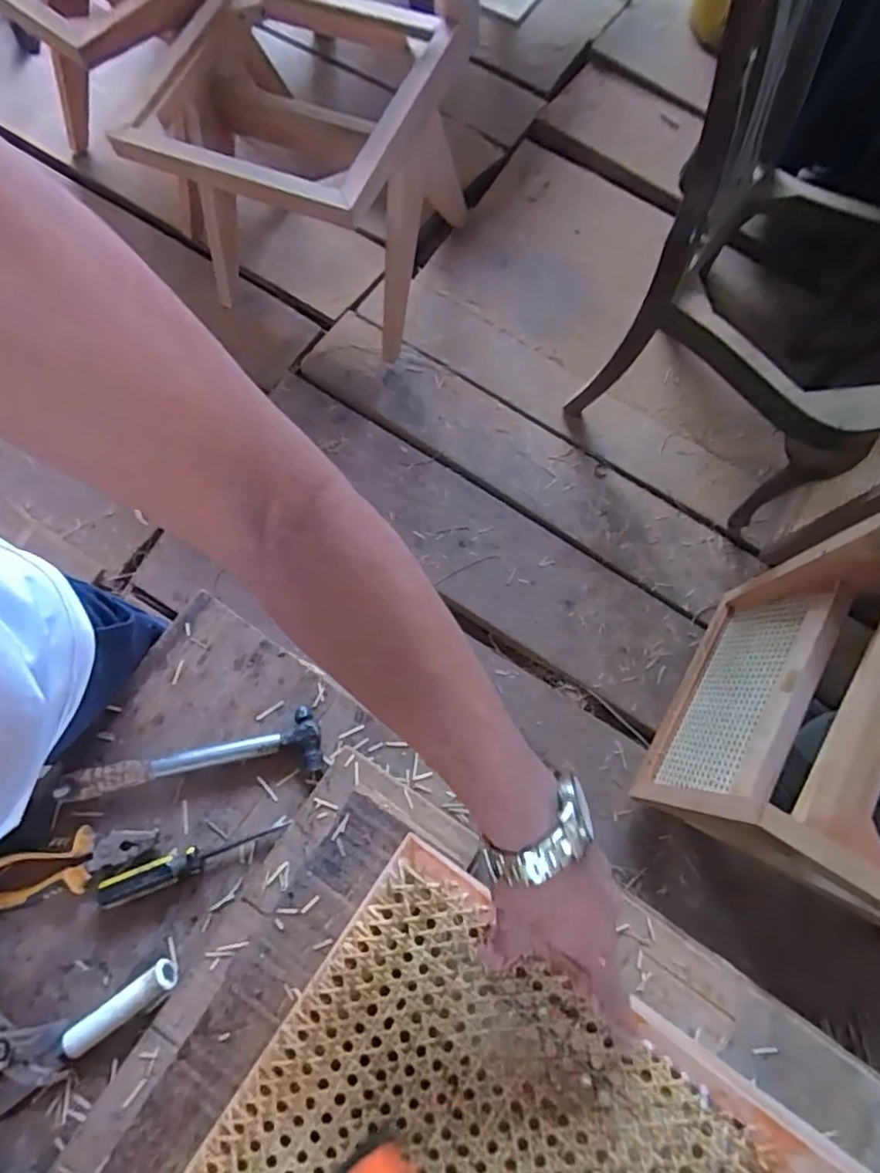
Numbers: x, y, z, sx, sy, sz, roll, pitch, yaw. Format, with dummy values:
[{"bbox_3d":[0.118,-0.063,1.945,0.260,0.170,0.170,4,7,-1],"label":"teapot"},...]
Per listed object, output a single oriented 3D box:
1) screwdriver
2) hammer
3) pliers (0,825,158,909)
[{"bbox_3d":[-0.219,0.244,0.528,0.163,0.021,0.025,-19,76,-5],"label":"screwdriver"},{"bbox_3d":[-0.226,0.164,0.547,0.229,0.032,0.053,-11,76,-3],"label":"hammer"},{"bbox_3d":[-0.326,0.243,0.522,0.143,0.026,0.048,-19,76,-5],"label":"pliers"}]

